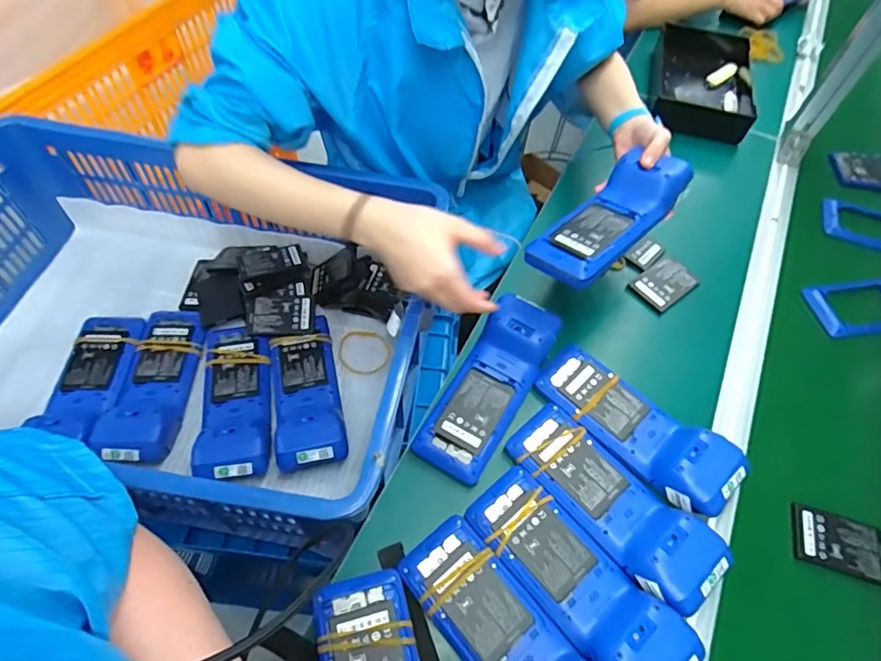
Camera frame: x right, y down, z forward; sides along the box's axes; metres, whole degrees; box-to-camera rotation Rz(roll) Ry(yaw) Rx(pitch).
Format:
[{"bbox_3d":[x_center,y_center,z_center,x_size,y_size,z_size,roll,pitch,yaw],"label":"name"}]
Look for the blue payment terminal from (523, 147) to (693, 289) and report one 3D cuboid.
[{"bbox_3d":[0.197,-0.134,0.595,0.080,0.039,0.222,40,64,20],"label":"blue payment terminal"}]

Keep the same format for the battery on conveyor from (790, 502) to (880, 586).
[{"bbox_3d":[0.412,0.220,0.546,0.090,0.010,0.062,17,58,8],"label":"battery on conveyor"}]

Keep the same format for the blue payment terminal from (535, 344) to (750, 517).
[{"bbox_3d":[0.214,0.103,0.582,0.089,0.054,0.227,-37,66,-23],"label":"blue payment terminal"}]

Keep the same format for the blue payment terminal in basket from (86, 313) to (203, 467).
[{"bbox_3d":[-0.359,0.058,0.665,0.089,0.050,0.221,0,58,-3],"label":"blue payment terminal in basket"}]

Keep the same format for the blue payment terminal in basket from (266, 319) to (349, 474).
[{"bbox_3d":[-0.173,0.073,0.675,0.081,0.042,0.220,-10,47,-10],"label":"blue payment terminal in basket"}]

